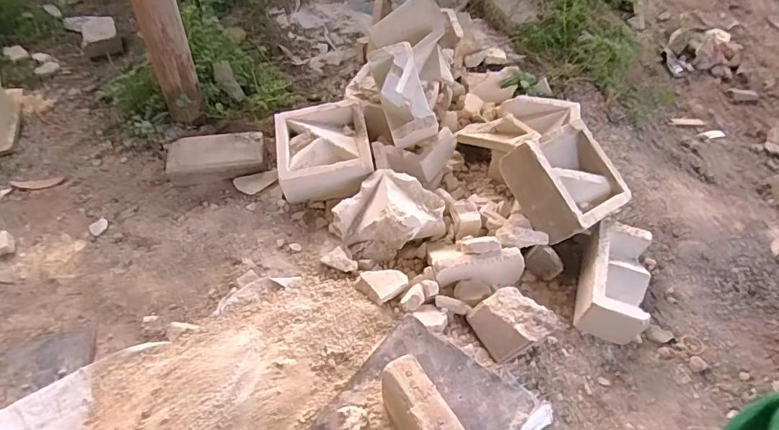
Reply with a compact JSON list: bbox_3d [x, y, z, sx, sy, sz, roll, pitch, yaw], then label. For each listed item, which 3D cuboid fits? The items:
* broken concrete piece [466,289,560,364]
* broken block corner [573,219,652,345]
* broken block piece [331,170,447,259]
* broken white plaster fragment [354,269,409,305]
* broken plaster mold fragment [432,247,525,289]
[{"bbox_3d":[0.214,0.188,0.827,0.103,0.075,0.112,-25,58,-20],"label":"broken concrete piece"},{"bbox_3d":[0.424,0.122,0.889,0.105,0.089,0.205,19,55,12],"label":"broken block corner"},{"bbox_3d":[0.003,0.013,0.964,0.177,0.092,0.179,34,59,21],"label":"broken block piece"},{"bbox_3d":[-0.015,0.127,0.881,0.081,0.022,0.070,-33,61,-24],"label":"broken white plaster fragment"},{"bbox_3d":[0.171,0.099,0.898,0.172,0.062,0.059,1,53,-1],"label":"broken plaster mold fragment"}]

